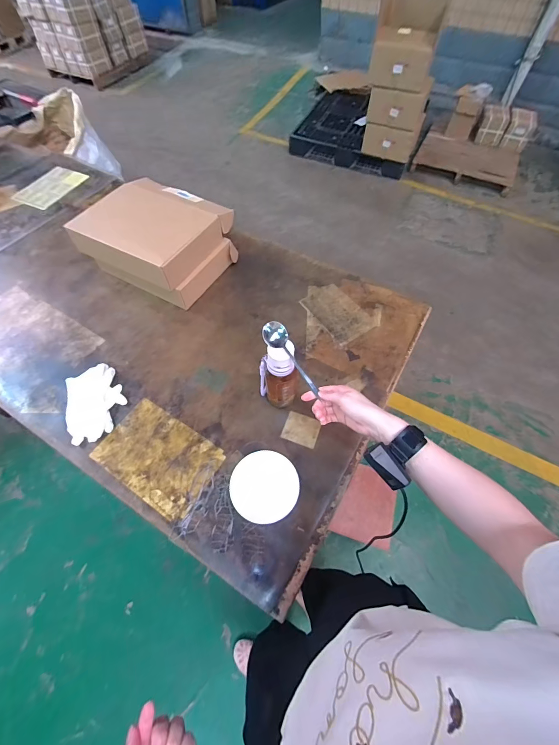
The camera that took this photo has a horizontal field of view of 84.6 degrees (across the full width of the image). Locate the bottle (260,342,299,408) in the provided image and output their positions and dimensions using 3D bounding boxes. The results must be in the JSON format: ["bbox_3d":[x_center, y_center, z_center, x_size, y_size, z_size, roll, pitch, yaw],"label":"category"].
[{"bbox_3d":[-0.003,0.016,0.698,0.083,0.225,0.064,-6,60,-3],"label":"bottle"}]

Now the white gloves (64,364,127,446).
[{"bbox_3d":[-0.474,0.075,0.785,0.138,0.019,0.196,-26,63,-14],"label":"white gloves"}]

